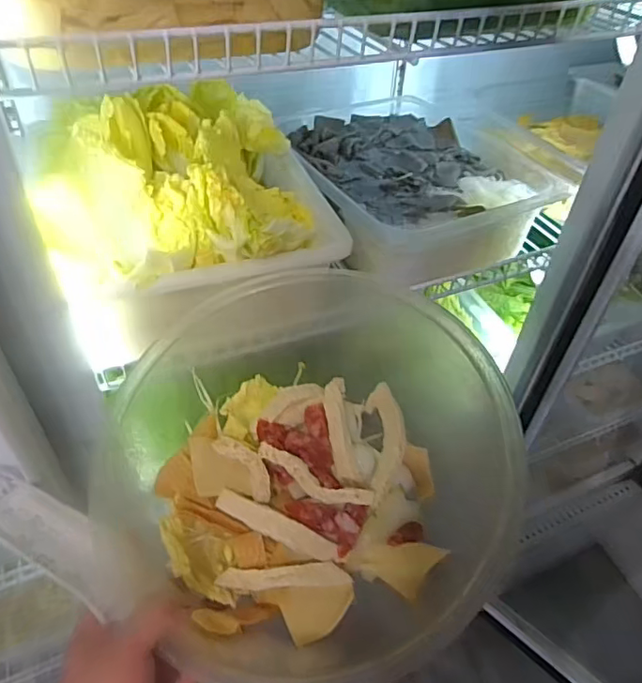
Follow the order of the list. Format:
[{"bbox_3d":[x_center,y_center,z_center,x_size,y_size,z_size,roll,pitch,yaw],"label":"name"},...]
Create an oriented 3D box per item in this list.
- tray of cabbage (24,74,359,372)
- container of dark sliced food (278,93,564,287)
[{"bbox_3d":[-0.121,-0.139,0.539,0.244,0.140,0.252,-11,40,-12],"label":"tray of cabbage"},{"bbox_3d":[0.105,-0.197,0.685,0.263,0.091,0.296,-18,42,-19],"label":"container of dark sliced food"}]

